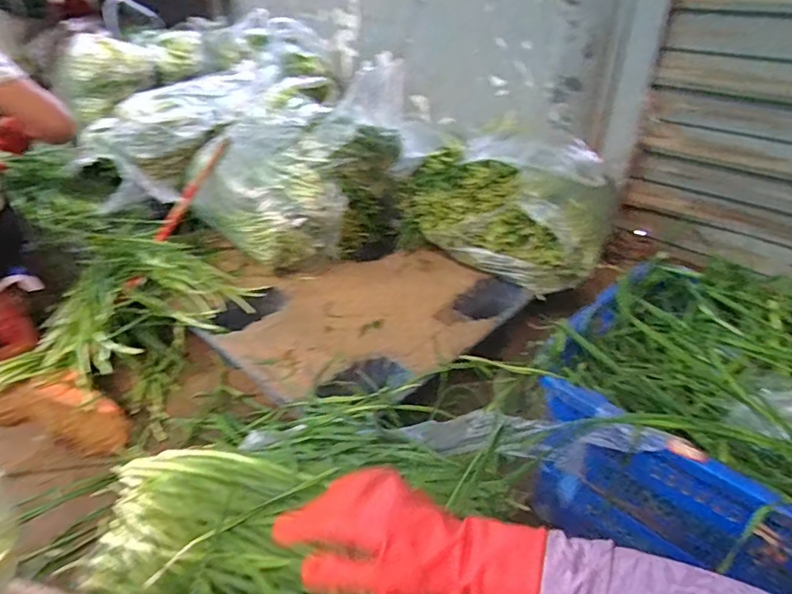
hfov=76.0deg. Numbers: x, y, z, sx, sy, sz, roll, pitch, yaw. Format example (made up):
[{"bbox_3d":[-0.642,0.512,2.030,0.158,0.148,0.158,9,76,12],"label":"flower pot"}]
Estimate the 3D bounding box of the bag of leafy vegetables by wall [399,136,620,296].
[{"bbox_3d":[0.324,-0.286,1.464,0.554,0.308,0.493,17,36,22],"label":"bag of leafy vegetables by wall"}]

